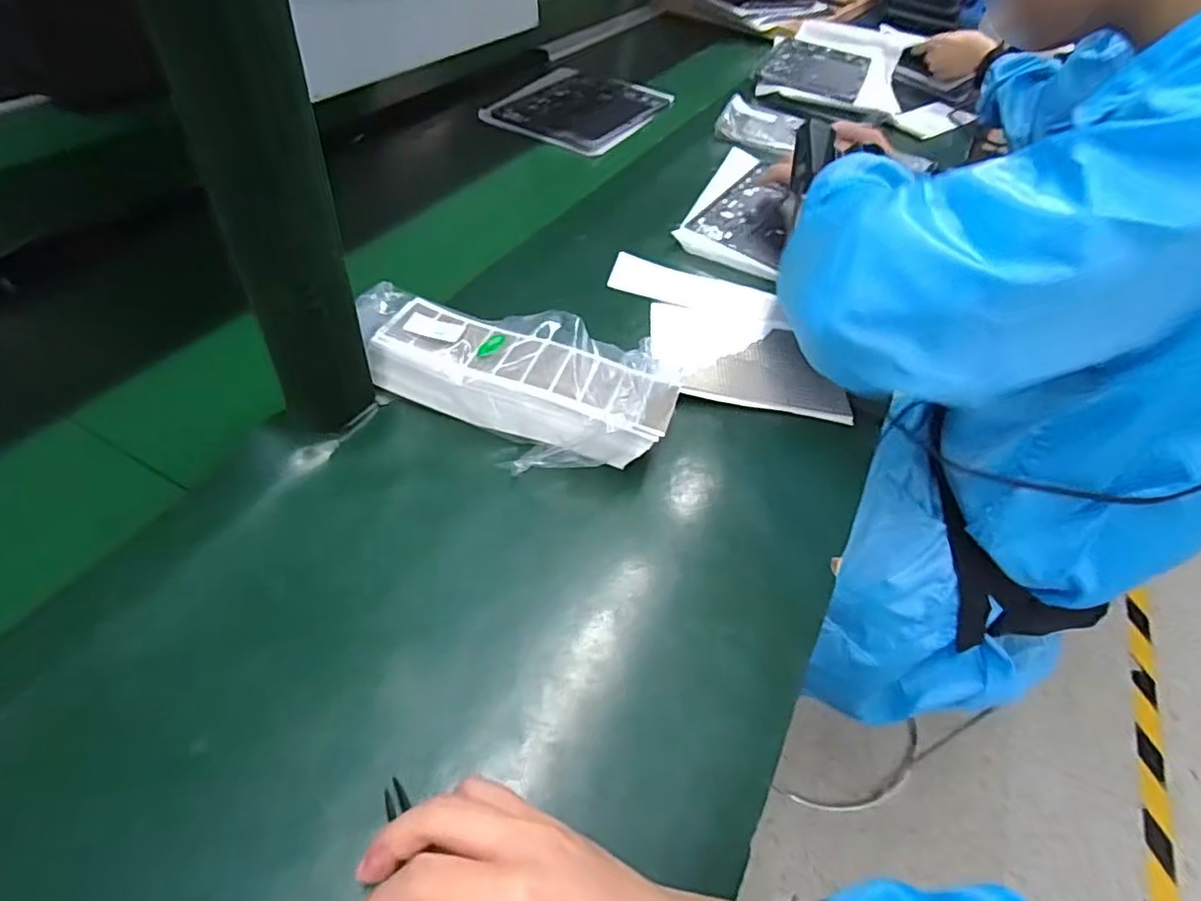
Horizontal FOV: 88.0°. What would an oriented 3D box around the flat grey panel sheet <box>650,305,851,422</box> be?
[{"bbox_3d":[0.132,-0.084,0.565,0.168,0.007,0.123,9,48,-5],"label":"flat grey panel sheet"}]

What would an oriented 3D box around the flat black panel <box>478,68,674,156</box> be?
[{"bbox_3d":[-0.029,-0.518,0.934,0.208,0.012,0.298,24,48,14],"label":"flat black panel"}]

